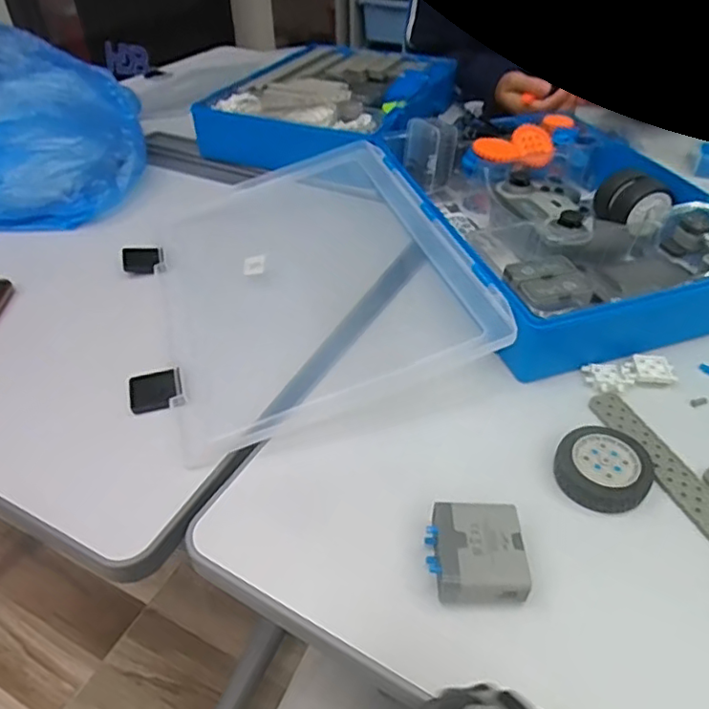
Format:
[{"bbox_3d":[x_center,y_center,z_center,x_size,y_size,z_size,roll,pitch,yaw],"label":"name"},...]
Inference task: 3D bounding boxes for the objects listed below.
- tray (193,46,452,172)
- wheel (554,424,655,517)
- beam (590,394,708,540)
[{"bbox_3d":[-0.020,-0.377,0.852,0.276,0.052,0.380,15,44,17],"label":"tray"},{"bbox_3d":[0.168,0.077,0.396,0.059,0.015,0.061,-1,42,1],"label":"wheel"},{"bbox_3d":[0.216,0.080,0.400,0.026,0.004,0.149,-15,46,-14],"label":"beam"}]

